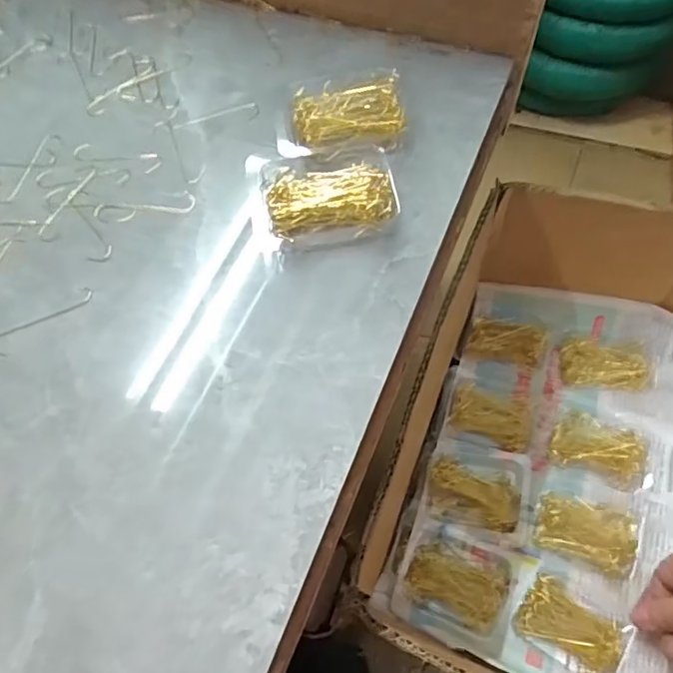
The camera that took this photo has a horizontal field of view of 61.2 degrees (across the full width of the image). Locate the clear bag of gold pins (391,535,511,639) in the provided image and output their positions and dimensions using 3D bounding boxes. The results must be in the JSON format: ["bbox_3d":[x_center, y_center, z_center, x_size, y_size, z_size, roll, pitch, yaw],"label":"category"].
[{"bbox_3d":[0.093,0.198,0.458,0.081,0.025,0.064,16,66,11],"label":"clear bag of gold pins"}]

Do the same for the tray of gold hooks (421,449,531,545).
[{"bbox_3d":[0.120,0.132,0.485,0.082,0.027,0.074,10,65,9],"label":"tray of gold hooks"}]

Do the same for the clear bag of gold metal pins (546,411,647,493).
[{"bbox_3d":[0.223,0.094,0.478,0.074,0.018,0.049,23,67,15],"label":"clear bag of gold metal pins"}]

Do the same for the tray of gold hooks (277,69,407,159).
[{"bbox_3d":[0.002,-0.141,0.366,0.081,0.030,0.042,-8,63,0],"label":"tray of gold hooks"}]

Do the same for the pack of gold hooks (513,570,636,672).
[{"bbox_3d":[0.179,0.220,0.435,0.075,0.023,0.055,31,69,18],"label":"pack of gold hooks"}]

